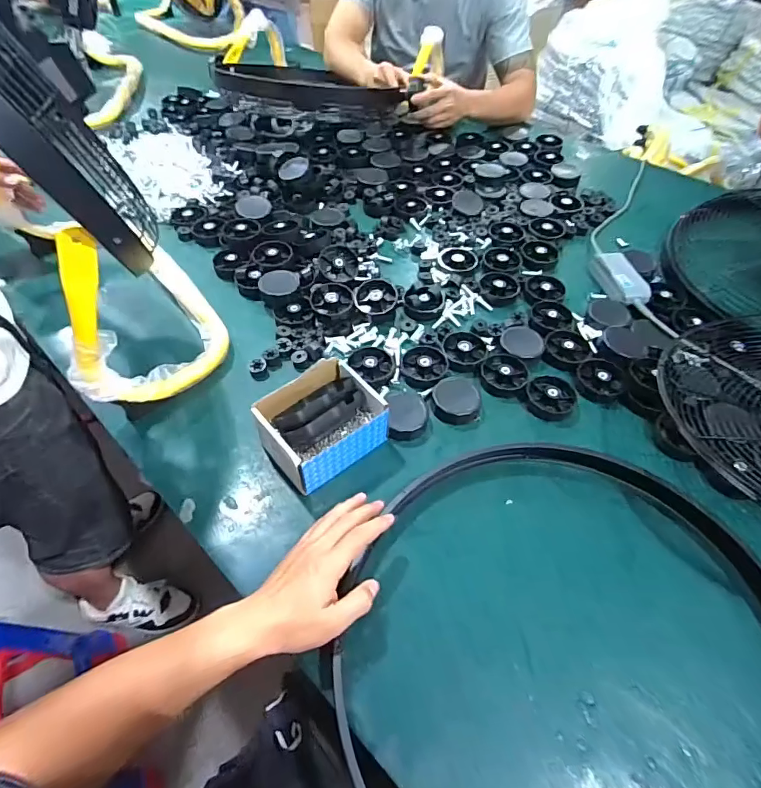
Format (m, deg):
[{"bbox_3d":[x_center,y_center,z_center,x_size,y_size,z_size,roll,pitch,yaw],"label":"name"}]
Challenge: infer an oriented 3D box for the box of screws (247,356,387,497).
[{"bbox_3d":[-0.072,0.035,0.570,0.135,0.077,0.111,-35,61,-24],"label":"box of screws"}]

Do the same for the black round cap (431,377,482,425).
[{"bbox_3d":[0.105,0.006,0.634,0.066,0.019,0.064,1,53,-1],"label":"black round cap"}]

